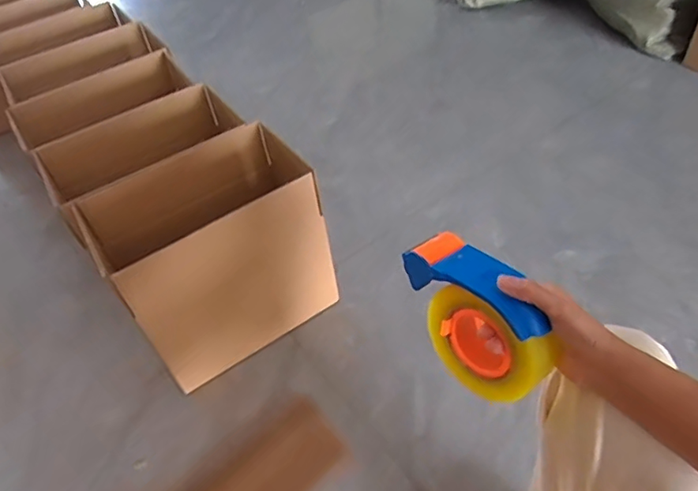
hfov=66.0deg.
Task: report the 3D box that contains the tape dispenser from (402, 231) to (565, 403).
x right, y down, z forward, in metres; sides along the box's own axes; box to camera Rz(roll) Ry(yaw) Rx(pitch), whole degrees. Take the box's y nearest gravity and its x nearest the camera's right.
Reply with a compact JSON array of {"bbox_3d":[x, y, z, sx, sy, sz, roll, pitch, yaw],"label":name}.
[{"bbox_3d":[0.138,0.077,0.539,0.070,0.135,0.179,-31,44,-30],"label":"tape dispenser"}]

